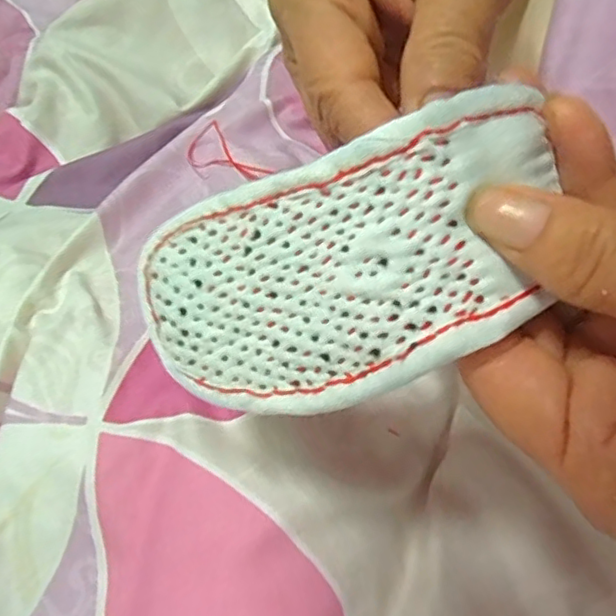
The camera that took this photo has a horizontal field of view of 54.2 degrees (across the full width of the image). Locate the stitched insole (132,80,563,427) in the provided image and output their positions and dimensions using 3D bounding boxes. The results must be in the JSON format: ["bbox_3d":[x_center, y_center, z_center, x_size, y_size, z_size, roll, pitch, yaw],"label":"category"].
[{"bbox_3d":[0.008,-0.008,0.152,0.108,0.015,0.059,-19,90,20],"label":"stitched insole"}]

